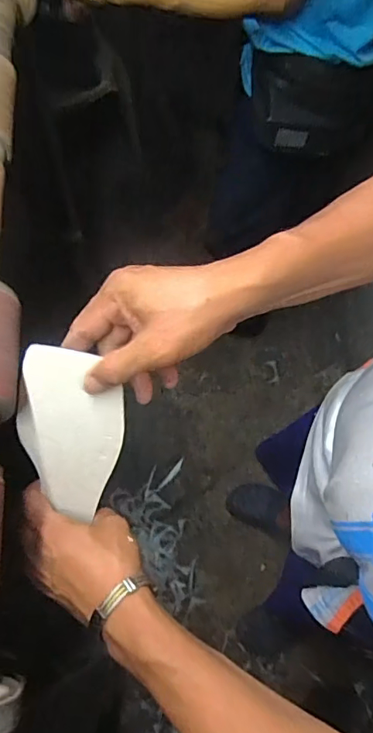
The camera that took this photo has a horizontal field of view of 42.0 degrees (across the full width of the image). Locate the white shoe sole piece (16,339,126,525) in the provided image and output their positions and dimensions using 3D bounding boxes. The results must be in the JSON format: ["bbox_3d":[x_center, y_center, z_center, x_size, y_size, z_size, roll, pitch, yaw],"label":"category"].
[{"bbox_3d":[-0.095,0.063,0.413,0.083,0.176,0.016,-1,33,-1],"label":"white shoe sole piece"}]

